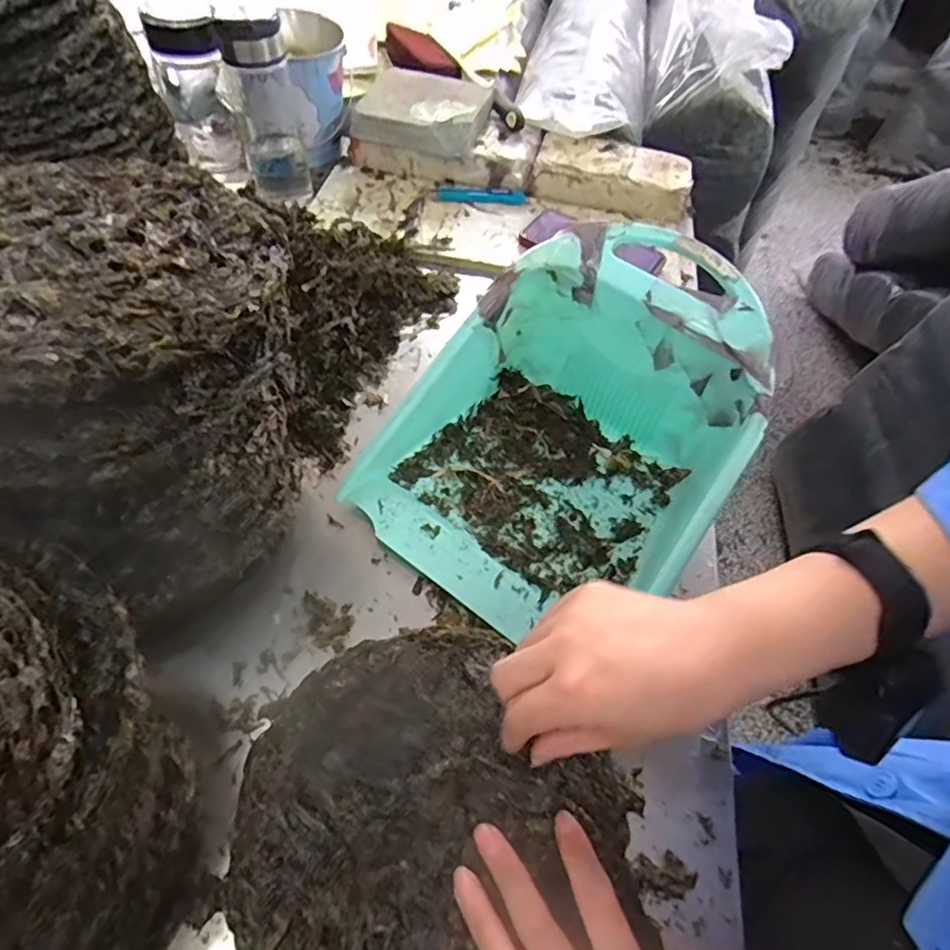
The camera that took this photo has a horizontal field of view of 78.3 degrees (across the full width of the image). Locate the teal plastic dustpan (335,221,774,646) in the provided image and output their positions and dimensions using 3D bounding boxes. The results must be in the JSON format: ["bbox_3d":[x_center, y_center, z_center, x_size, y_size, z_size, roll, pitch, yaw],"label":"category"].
[{"bbox_3d":[0.072,-0.041,0.453,0.236,0.142,0.286,36,59,19],"label":"teal plastic dustpan"}]

